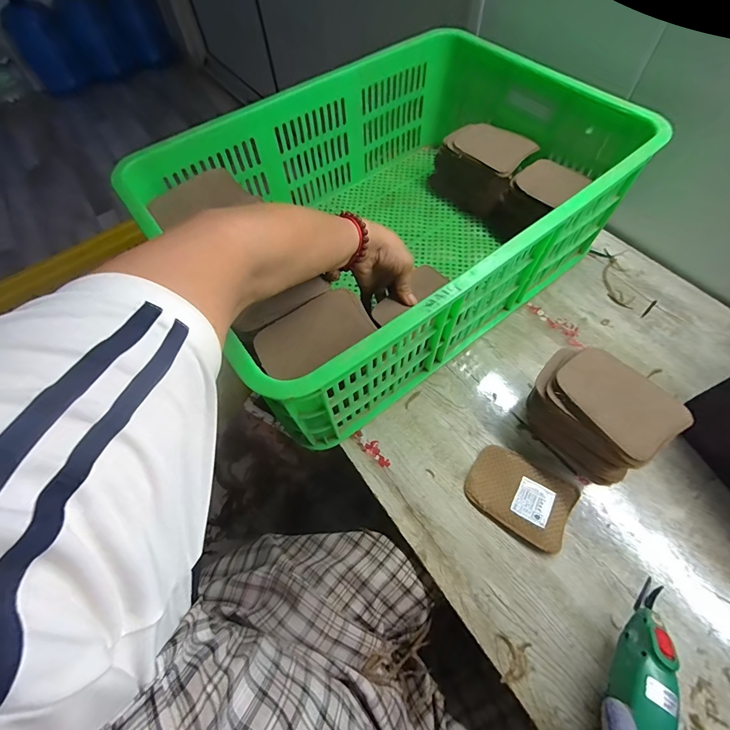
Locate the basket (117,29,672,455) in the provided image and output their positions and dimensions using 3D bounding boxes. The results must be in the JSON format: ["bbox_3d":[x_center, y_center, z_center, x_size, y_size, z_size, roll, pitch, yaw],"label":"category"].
[{"bbox_3d":[0.055,-0.237,0.549,0.638,0.201,0.434,-36,65,-16],"label":"basket"}]

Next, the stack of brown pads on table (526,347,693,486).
[{"bbox_3d":[0.269,0.058,0.432,0.138,0.092,0.098,38,69,21],"label":"stack of brown pads on table"}]

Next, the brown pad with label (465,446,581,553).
[{"bbox_3d":[0.185,0.155,0.433,0.117,0.010,0.084,29,66,17],"label":"brown pad with label"}]

